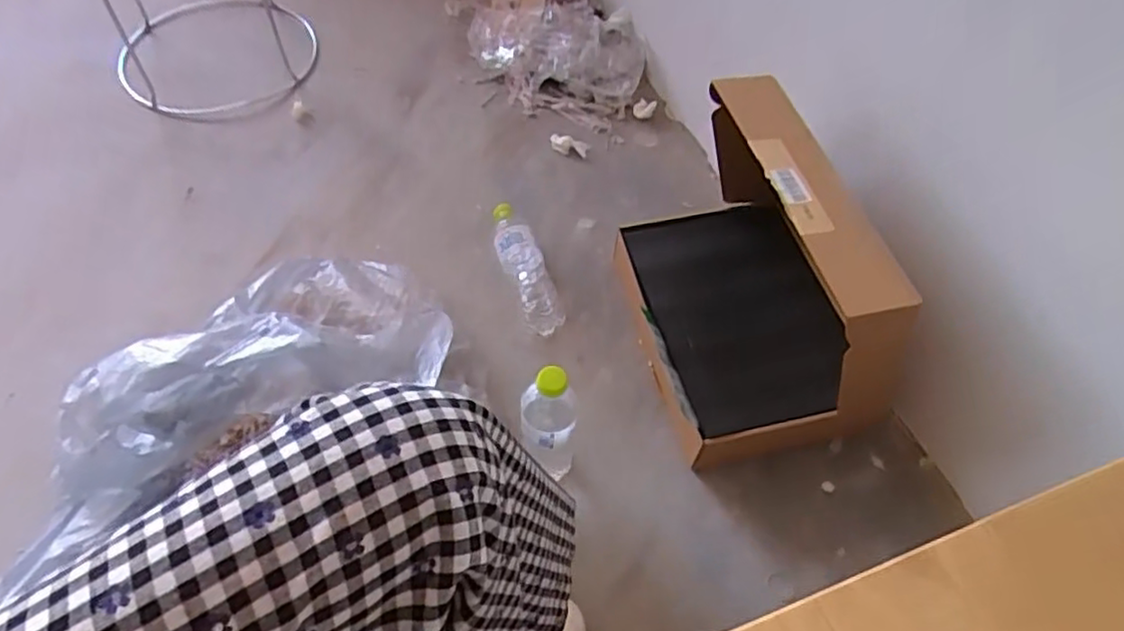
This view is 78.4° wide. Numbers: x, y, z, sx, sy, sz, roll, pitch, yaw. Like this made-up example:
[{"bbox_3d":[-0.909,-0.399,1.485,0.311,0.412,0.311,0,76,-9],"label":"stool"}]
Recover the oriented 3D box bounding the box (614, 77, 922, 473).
[{"bbox_3d":[0.242,-0.050,0.850,0.230,0.349,0.397,-10,57,-10],"label":"box"}]

